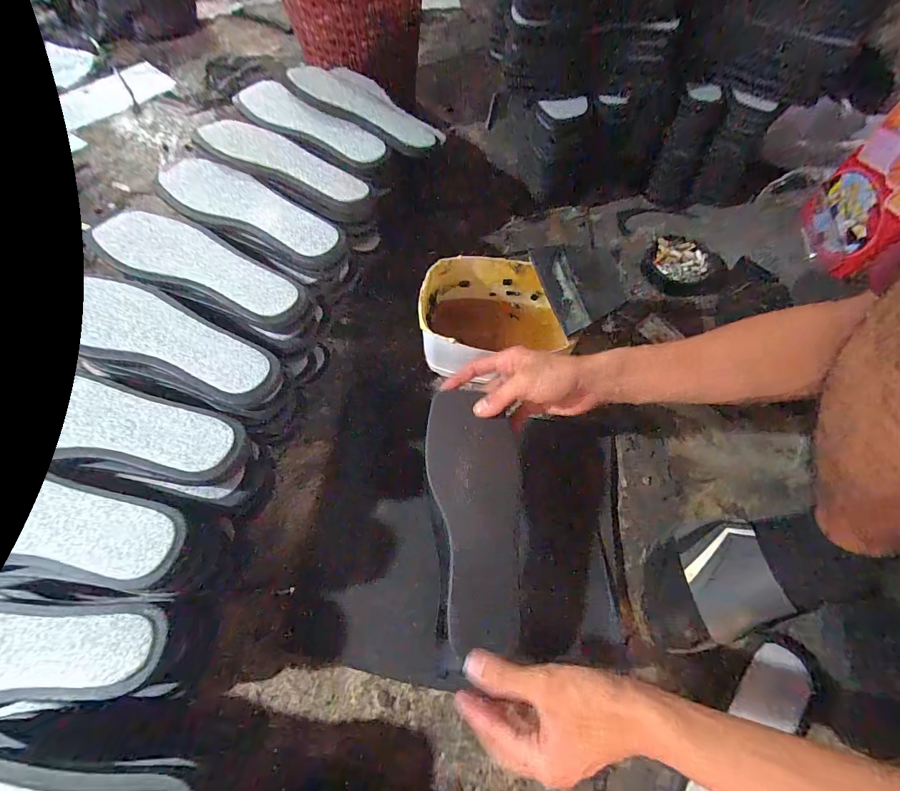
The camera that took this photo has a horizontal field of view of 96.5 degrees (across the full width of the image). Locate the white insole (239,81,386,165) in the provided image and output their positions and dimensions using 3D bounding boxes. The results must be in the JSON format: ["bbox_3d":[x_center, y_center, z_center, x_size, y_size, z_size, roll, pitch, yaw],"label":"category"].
[{"bbox_3d":[-0.193,-0.375,0.550,0.231,0.011,0.054,32,87,12],"label":"white insole"}]

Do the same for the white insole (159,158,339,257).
[{"bbox_3d":[-0.243,-0.230,0.484,0.243,0.016,0.069,27,65,12],"label":"white insole"}]

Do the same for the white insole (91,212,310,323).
[{"bbox_3d":[-0.278,-0.146,0.439,0.244,0.014,0.081,27,65,12],"label":"white insole"}]

